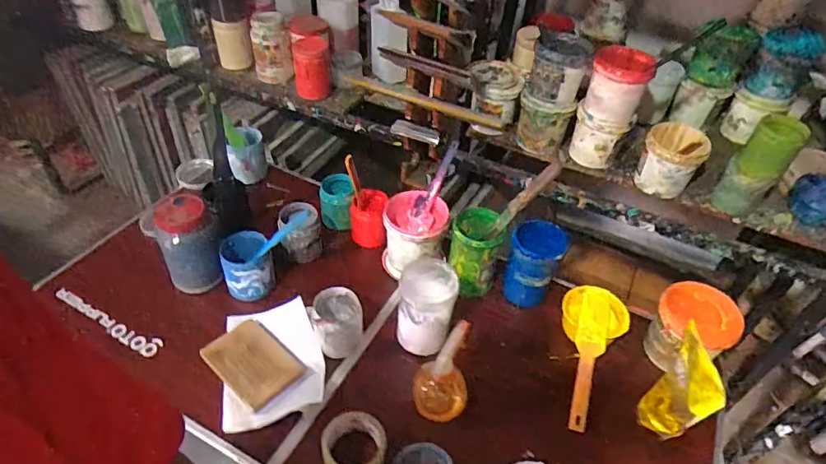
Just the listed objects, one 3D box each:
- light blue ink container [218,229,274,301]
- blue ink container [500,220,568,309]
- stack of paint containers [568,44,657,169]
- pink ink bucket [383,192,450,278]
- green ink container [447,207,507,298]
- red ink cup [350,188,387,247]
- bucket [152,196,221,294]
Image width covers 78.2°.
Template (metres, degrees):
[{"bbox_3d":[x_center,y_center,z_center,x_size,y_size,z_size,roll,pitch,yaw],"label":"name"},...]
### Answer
[{"bbox_3d":[-0.302,0.066,0.952,0.092,0.113,0.082,-9,46,-13],"label":"light blue ink container"},{"bbox_3d":[0.231,0.063,0.979,0.100,0.149,0.099,20,47,16],"label":"blue ink container"},{"bbox_3d":[0.447,-0.282,1.149,0.121,0.240,0.123,24,48,19],"label":"stack of paint containers"},{"bbox_3d":[0.001,0.009,1.028,0.120,0.136,0.117,2,45,-2],"label":"pink ink bucket"},{"bbox_3d":[0.122,0.045,0.988,0.105,0.143,0.101,12,45,8],"label":"green ink container"},{"bbox_3d":[-0.094,-0.021,1.074,0.070,0.126,0.069,2,45,-2],"label":"red ink cup"},{"bbox_3d":[-0.405,0.027,0.921,0.093,0.169,0.097,2,45,-2],"label":"bucket"}]

